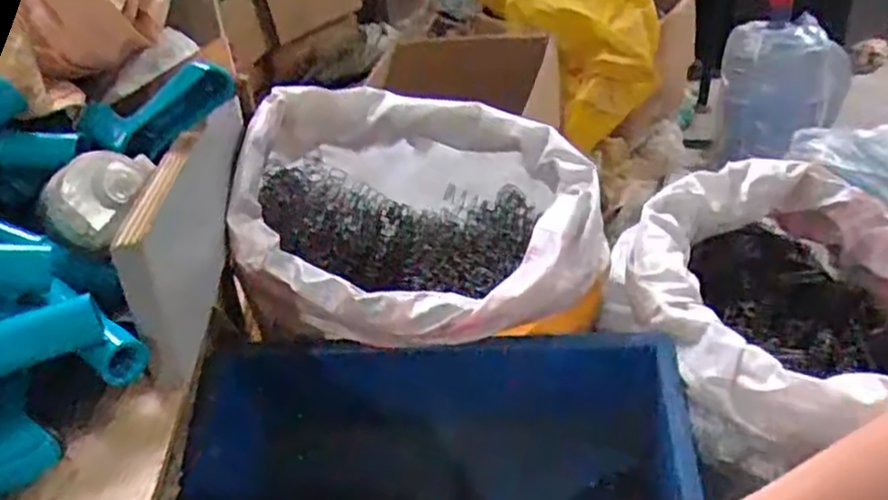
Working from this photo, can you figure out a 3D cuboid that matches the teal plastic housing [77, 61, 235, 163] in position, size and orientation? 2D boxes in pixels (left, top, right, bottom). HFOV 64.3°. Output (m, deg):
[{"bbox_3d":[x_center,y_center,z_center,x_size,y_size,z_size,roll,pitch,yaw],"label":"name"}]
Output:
[{"bbox_3d":[-0.243,-0.115,0.606,0.135,0.057,0.032,-22,28,7],"label":"teal plastic housing"}]

